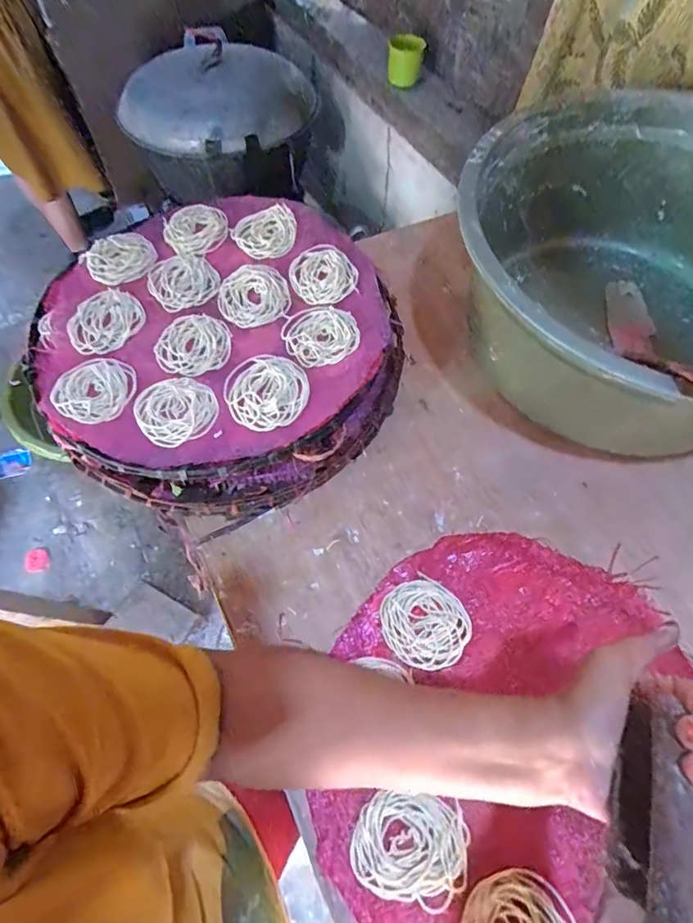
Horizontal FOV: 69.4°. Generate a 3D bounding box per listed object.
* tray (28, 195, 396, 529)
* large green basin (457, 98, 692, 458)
[{"bbox_3d":[-0.129,-0.120,0.538,0.342,0.097,0.353,0,61,-1],"label":"tray"},{"bbox_3d":[0.317,-0.180,0.536,0.384,0.181,0.397,0,61,-1],"label":"large green basin"}]

